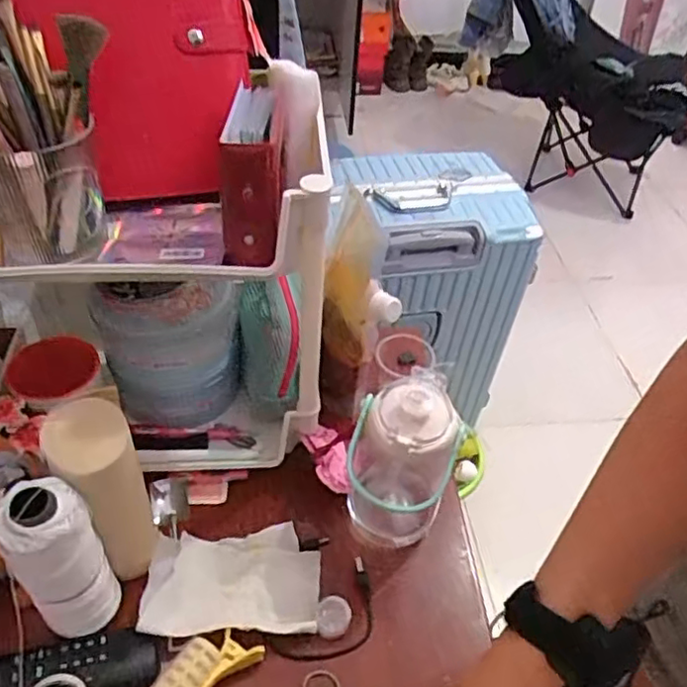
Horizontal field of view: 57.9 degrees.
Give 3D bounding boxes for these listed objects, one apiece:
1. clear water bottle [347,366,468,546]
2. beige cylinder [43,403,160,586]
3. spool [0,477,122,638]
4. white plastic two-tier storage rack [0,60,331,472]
[{"bbox_3d":[0.050,0.102,0.543,0.081,0.166,0.083,11,45,6],"label":"clear water bottle"},{"bbox_3d":[-0.187,0.121,0.493,0.057,0.159,0.073,-20,50,-24],"label":"beige cylinder"},{"bbox_3d":[-0.205,0.159,0.450,0.058,0.151,0.045,-26,53,-28],"label":"spool"},{"bbox_3d":[-0.171,-0.037,0.536,0.291,0.340,0.152,-1,45,-7],"label":"white plastic two-tier storage rack"}]

